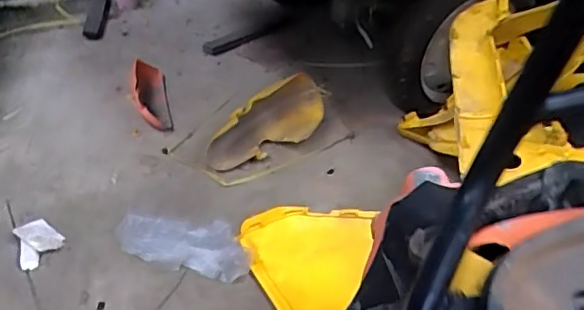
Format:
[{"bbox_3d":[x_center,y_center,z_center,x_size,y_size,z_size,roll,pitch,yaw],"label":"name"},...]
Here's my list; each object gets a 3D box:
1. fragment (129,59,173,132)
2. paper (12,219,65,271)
[{"bbox_3d":[-0.392,-0.174,1.526,0.095,0.050,0.350,-8,37,-14],"label":"fragment"},{"bbox_3d":[-0.506,0.177,1.121,0.087,0.044,0.112,-15,40,-24],"label":"paper"}]

